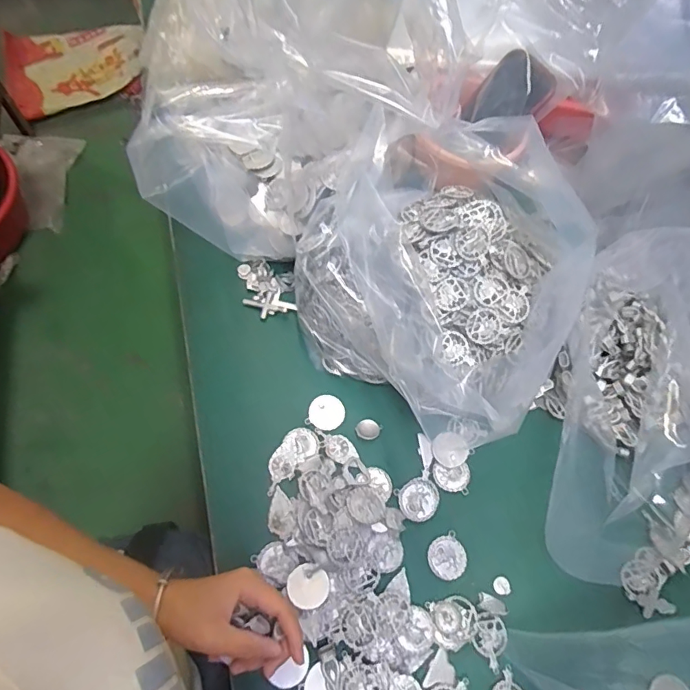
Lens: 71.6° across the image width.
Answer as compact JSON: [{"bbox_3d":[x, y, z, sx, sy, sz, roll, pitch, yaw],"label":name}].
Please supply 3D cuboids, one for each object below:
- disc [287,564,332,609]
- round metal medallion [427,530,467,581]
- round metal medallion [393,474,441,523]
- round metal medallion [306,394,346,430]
[{"bbox_3d":[-0.033,0.214,0.424,0.036,0.008,0.035,1,66,-2],"label":"disc"},{"bbox_3d":[0.098,0.203,0.456,0.037,0.004,0.037,1,66,-3],"label":"round metal medallion"},{"bbox_3d":[0.074,0.154,0.476,0.043,0.007,0.039,-19,71,-20],"label":"round metal medallion"},{"bbox_3d":[-0.020,0.072,0.509,0.038,0.004,0.038,1,66,-3],"label":"round metal medallion"}]

